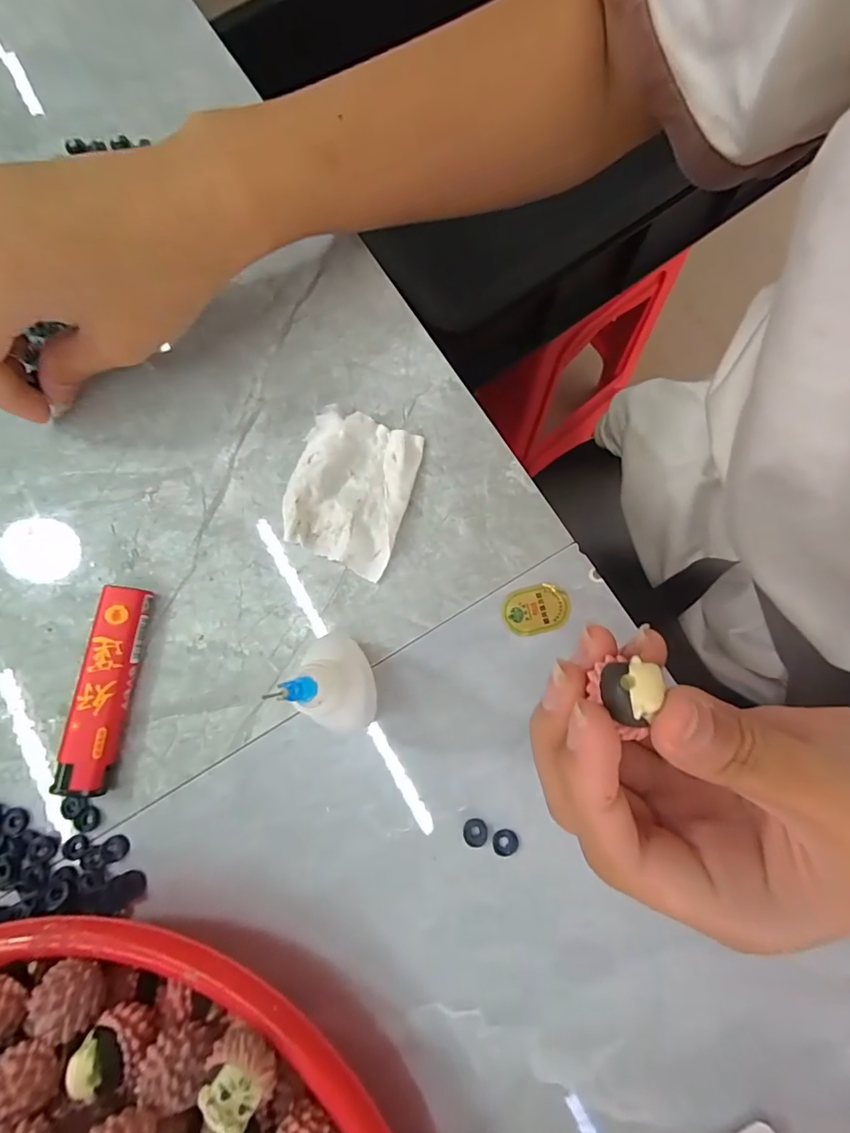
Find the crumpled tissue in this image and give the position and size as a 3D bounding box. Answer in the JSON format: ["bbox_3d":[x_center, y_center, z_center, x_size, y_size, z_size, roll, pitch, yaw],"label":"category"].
[{"bbox_3d":[-0.032,-0.033,0.206,0.049,0.010,0.064,17,79,5],"label":"crumpled tissue"}]

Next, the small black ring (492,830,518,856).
[{"bbox_3d":[0.030,0.102,0.179,0.009,0.004,0.009,-2,69,5],"label":"small black ring"}]

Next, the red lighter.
[{"bbox_3d":[-0.123,0.047,0.190,0.018,0.013,0.076,6,78,3],"label":"red lighter"}]

